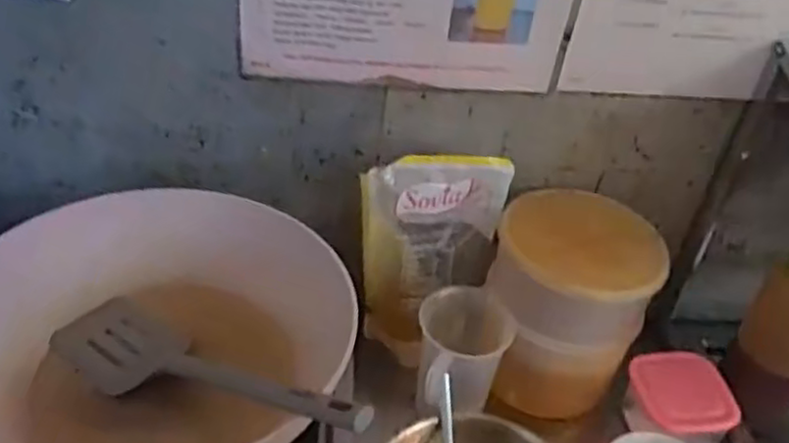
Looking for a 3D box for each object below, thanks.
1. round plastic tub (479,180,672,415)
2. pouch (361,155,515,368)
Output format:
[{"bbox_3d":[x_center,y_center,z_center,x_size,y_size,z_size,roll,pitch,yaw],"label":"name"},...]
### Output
[{"bbox_3d":[0.177,0.102,0.757,0.159,0.216,0.180,21,40,18],"label":"round plastic tub"},{"bbox_3d":[0.037,0.044,0.750,0.140,0.250,0.045,-2,39,-11],"label":"pouch"}]

